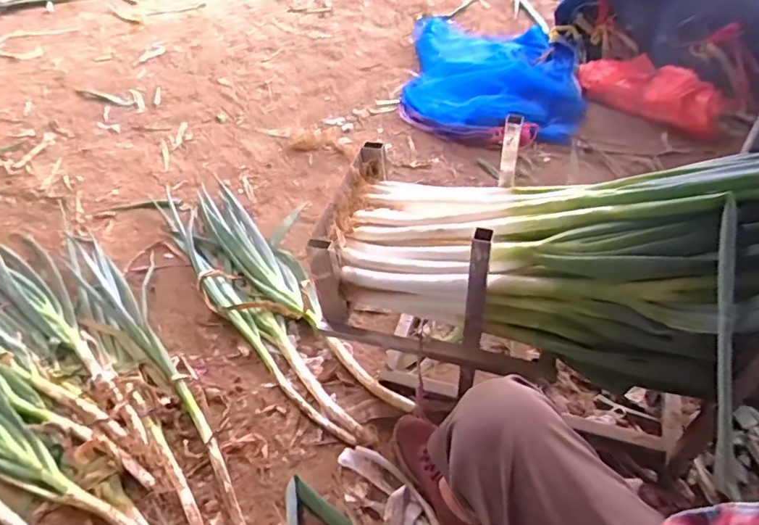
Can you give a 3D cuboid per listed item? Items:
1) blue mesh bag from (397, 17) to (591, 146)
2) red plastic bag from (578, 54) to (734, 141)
[{"bbox_3d":[0.322,-0.589,1.581,0.517,0.110,0.673,6,49,12],"label":"blue mesh bag"},{"bbox_3d":[0.665,-0.425,1.312,0.093,0.111,0.441,-16,33,-7],"label":"red plastic bag"}]

